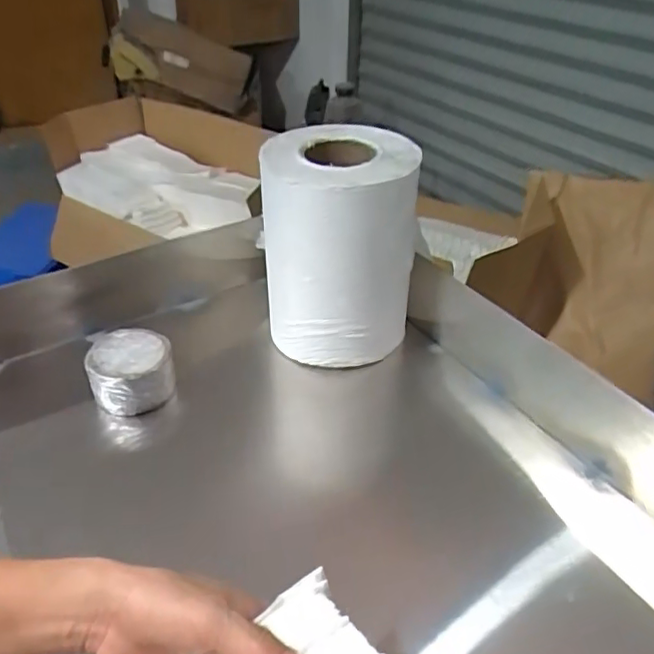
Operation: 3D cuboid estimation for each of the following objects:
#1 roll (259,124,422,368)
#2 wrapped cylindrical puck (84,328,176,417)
[{"bbox_3d":[0.015,-0.086,0.683,0.160,0.232,0.132,5,39,3],"label":"roll"},{"bbox_3d":[-0.210,0.048,0.653,0.085,0.059,0.082,1,39,-1],"label":"wrapped cylindrical puck"}]

